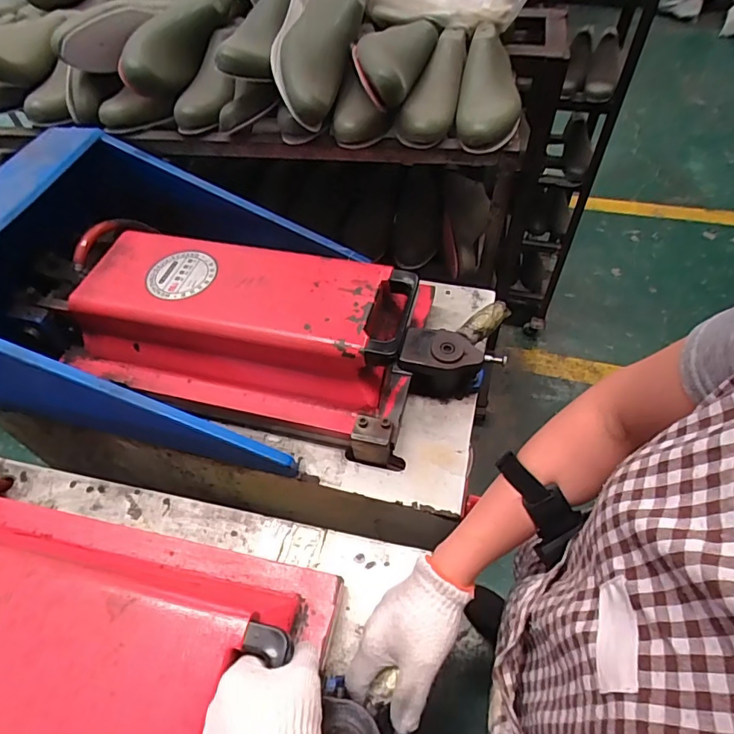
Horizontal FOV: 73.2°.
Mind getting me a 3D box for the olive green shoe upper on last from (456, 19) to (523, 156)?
[{"bbox_3d":[0.189,-0.428,0.752,0.090,0.072,0.263,7,55,7],"label":"olive green shoe upper on last"}]

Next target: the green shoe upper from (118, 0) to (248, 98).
[{"bbox_3d":[-0.289,-0.542,0.805,0.080,0.081,0.295,18,56,14],"label":"green shoe upper"}]

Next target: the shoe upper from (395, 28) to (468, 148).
[{"bbox_3d":[0.104,-0.435,0.759,0.079,0.072,0.238,10,55,9],"label":"shoe upper"}]

